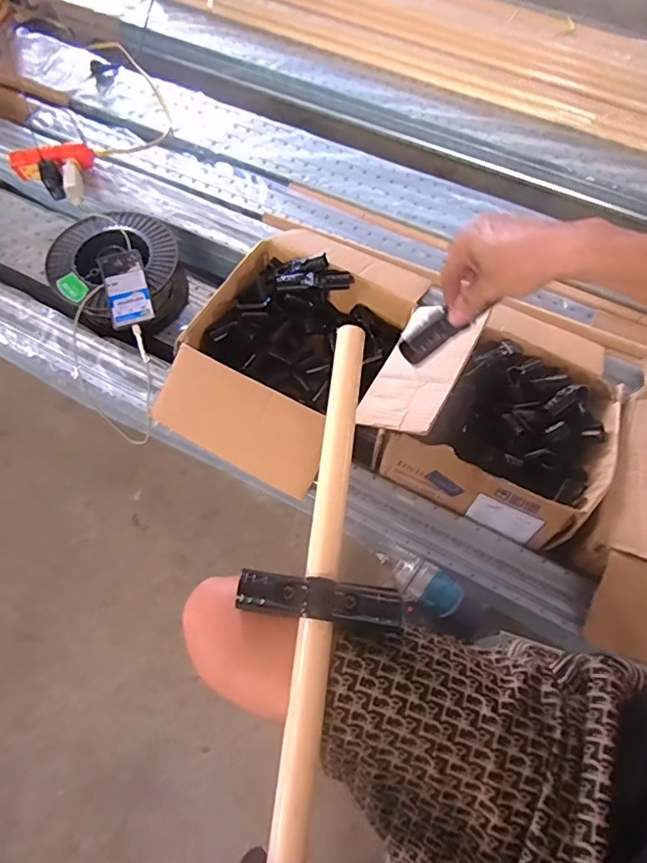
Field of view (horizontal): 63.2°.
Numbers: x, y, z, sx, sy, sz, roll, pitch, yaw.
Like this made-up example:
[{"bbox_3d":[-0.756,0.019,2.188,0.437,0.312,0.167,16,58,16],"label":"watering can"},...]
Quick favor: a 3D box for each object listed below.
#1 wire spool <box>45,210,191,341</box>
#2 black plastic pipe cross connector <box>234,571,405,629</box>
[{"bbox_3d":[-0.405,-0.301,1.049,0.238,0.133,0.277,18,64,7],"label":"wire spool"},{"bbox_3d":[-0.002,0.138,0.428,0.130,0.029,0.031,7,63,1],"label":"black plastic pipe cross connector"}]

